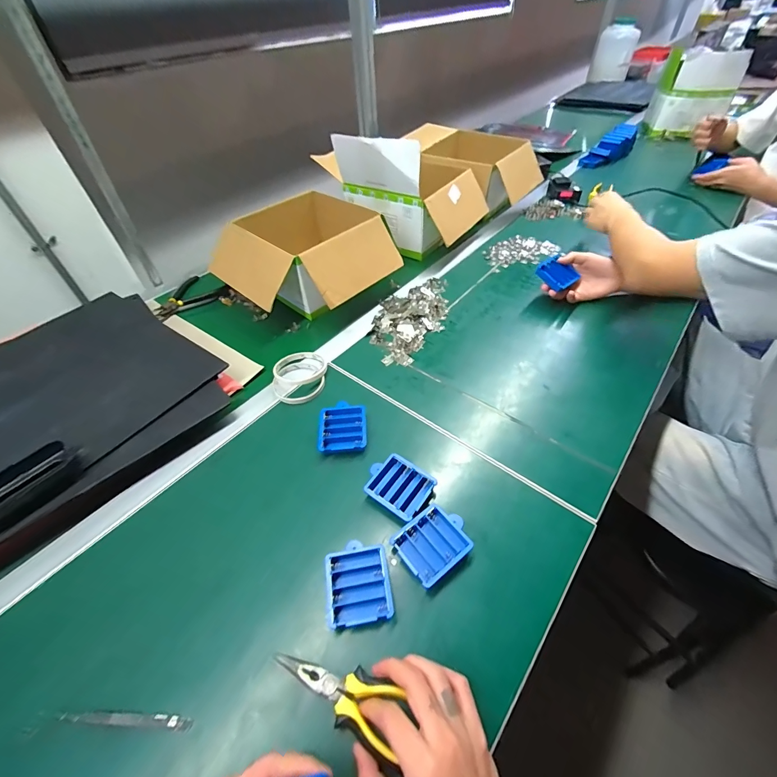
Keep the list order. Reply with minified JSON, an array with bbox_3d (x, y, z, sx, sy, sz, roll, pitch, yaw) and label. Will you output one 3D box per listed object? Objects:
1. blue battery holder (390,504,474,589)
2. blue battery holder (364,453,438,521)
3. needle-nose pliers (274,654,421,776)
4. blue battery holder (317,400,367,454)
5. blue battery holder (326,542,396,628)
[{"bbox_3d":[0.051,0.173,0.412,0.076,0.015,0.065,-32,53,-24],"label":"blue battery holder"},{"bbox_3d":[0.016,0.121,0.460,0.079,0.017,0.065,26,54,25],"label":"blue battery holder"},{"bbox_3d":[-0.038,0.262,0.318,0.133,0.017,0.045,18,51,27],"label":"needle-nose pliers"},{"bbox_3d":[-0.066,0.054,0.521,0.066,0.018,0.074,-4,47,0],"label":"blue battery holder"},{"bbox_3d":[-0.032,0.202,0.383,0.065,0.014,0.074,-9,47,-4],"label":"blue battery holder"}]

